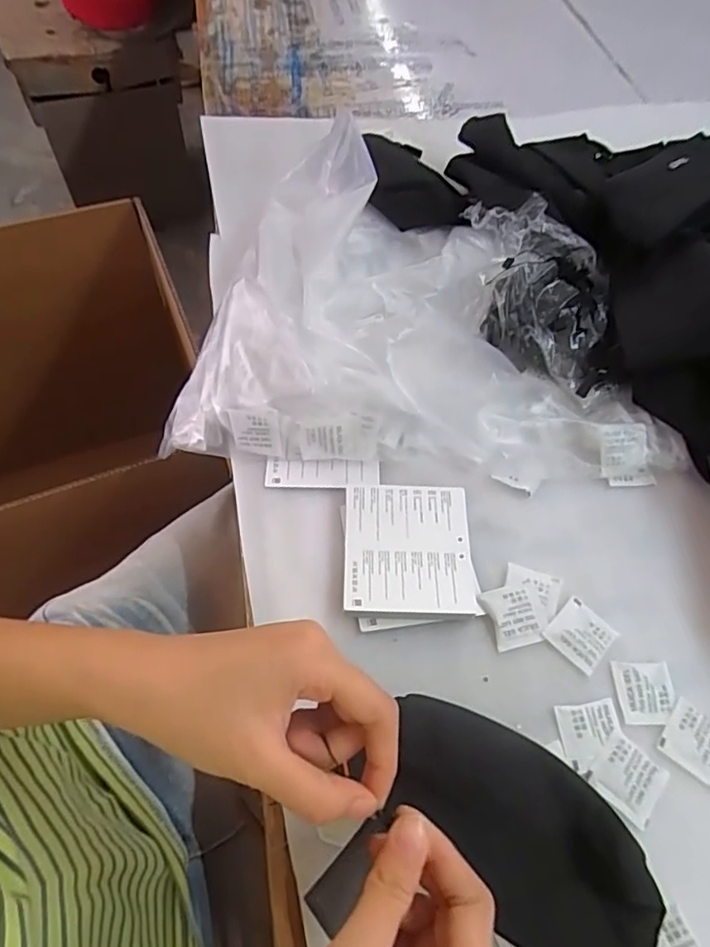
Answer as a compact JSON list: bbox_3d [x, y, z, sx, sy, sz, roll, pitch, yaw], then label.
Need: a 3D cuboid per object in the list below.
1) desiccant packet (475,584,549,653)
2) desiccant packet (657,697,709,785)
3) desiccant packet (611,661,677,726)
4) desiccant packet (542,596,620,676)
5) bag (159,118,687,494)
[{"bbox_3d":[0.111,0.098,0.398,0.041,0.011,0.039,-12,60,-10],"label":"desiccant packet"},{"bbox_3d":[0.217,0.169,0.364,0.041,0.004,0.039,33,63,16],"label":"desiccant packet"},{"bbox_3d":[0.191,0.143,0.378,0.039,0.004,0.038,1,59,-2],"label":"desiccant packet"},{"bbox_3d":[0.155,0.110,0.396,0.038,0.006,0.040,41,65,20],"label":"desiccant packet"},{"bbox_3d":[0.072,-0.137,0.502,0.420,0.105,0.282,7,59,2],"label":"bag"}]

